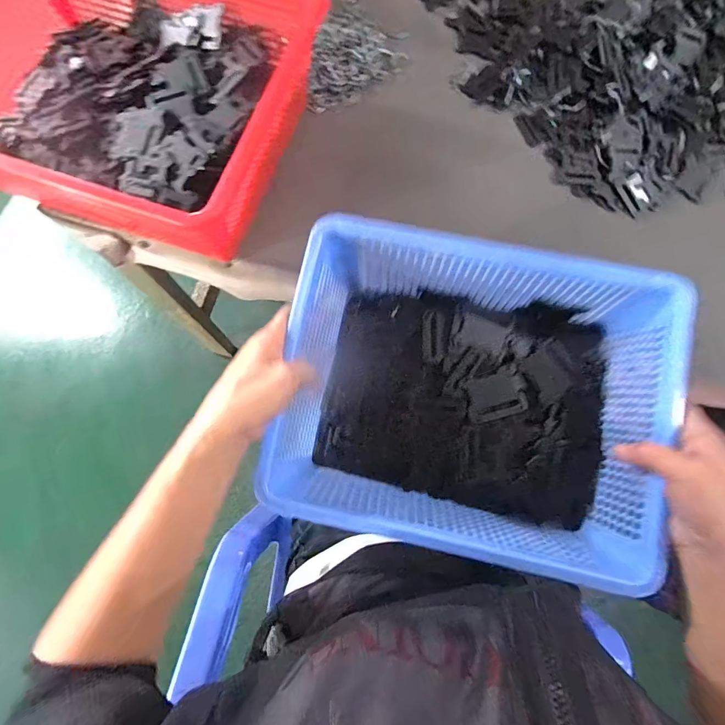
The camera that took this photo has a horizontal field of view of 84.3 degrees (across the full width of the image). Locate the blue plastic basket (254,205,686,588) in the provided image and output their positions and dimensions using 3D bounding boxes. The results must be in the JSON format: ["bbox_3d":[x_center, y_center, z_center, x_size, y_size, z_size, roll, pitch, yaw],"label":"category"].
[{"bbox_3d":[0.082,0.032,0.347,0.293,0.117,0.230,12,75,1],"label":"blue plastic basket"}]

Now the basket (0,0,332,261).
[{"bbox_3d":[-0.268,-0.296,0.431,0.392,0.119,0.303,17,75,3],"label":"basket"}]

